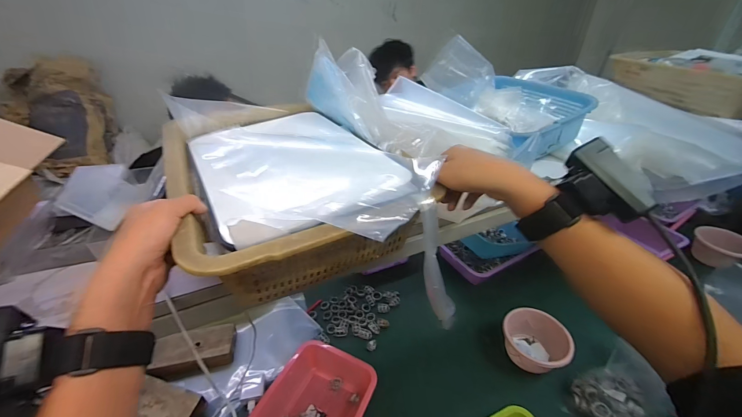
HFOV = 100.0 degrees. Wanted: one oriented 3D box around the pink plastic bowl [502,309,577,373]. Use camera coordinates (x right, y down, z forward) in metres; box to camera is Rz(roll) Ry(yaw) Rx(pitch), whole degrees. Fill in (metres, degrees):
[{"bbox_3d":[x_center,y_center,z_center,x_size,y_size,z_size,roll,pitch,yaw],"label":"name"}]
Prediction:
[{"bbox_3d":[0.397,0.331,0.763,0.132,0.082,0.149,-25,42,-32],"label":"pink plastic bowl"}]

